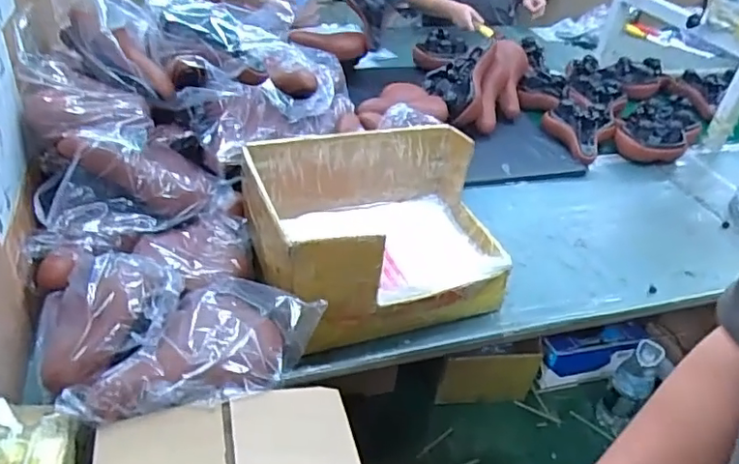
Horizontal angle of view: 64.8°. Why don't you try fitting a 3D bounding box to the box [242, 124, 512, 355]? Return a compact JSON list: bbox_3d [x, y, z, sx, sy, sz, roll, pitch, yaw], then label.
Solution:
[{"bbox_3d":[0.017,-0.004,1.017,0.426,0.211,0.332,-4,39,-16],"label":"box"}]

